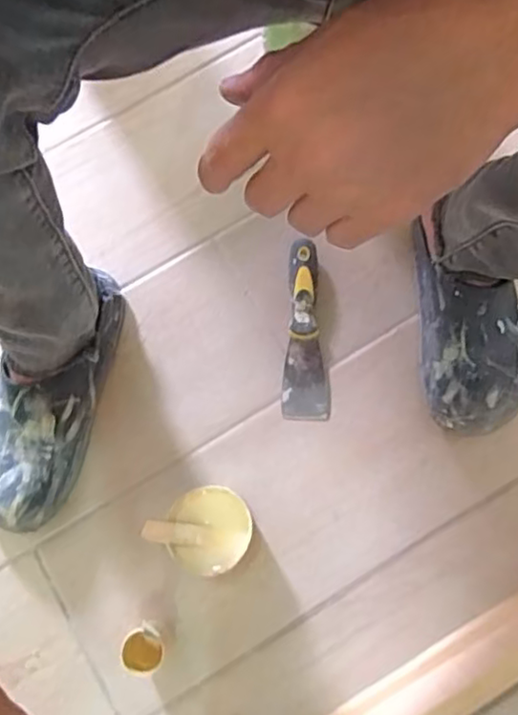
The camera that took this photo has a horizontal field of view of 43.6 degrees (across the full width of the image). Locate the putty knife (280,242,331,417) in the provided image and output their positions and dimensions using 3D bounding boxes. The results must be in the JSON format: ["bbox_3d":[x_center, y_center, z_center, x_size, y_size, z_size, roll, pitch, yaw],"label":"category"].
[{"bbox_3d":[0.048,-0.030,0.702,0.049,0.034,0.190,-2,75,2],"label":"putty knife"}]

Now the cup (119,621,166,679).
[{"bbox_3d":[-0.106,0.274,0.613,0.044,0.068,0.040,-1,75,2],"label":"cup"}]

